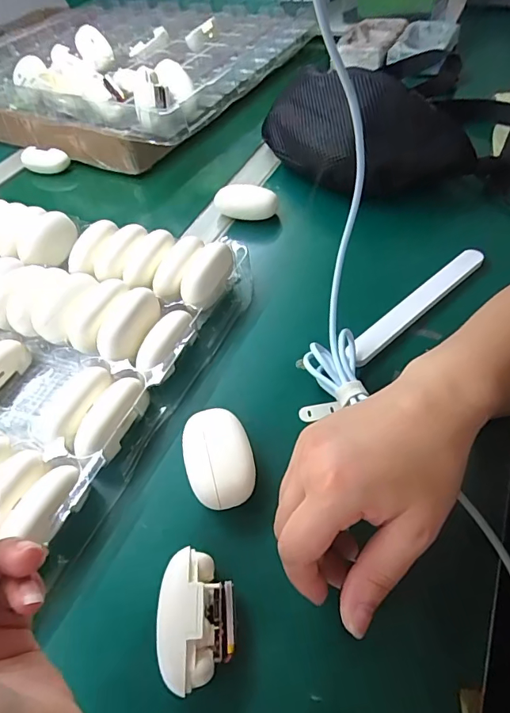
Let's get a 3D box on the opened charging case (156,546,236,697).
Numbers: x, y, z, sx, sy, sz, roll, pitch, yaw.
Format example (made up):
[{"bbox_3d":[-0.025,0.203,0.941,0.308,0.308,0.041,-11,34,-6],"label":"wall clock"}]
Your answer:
[{"bbox_3d":[-0.031,0.138,0.239,0.039,0.026,0.063,-7,49,2],"label":"opened charging case"}]

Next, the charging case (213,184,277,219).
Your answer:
[{"bbox_3d":[-0.009,-0.167,0.491,0.066,0.022,0.035,4,97,4],"label":"charging case"}]

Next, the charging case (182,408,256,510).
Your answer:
[{"bbox_3d":[-0.024,0.066,0.296,0.043,0.029,0.066,-16,52,-8],"label":"charging case"}]

